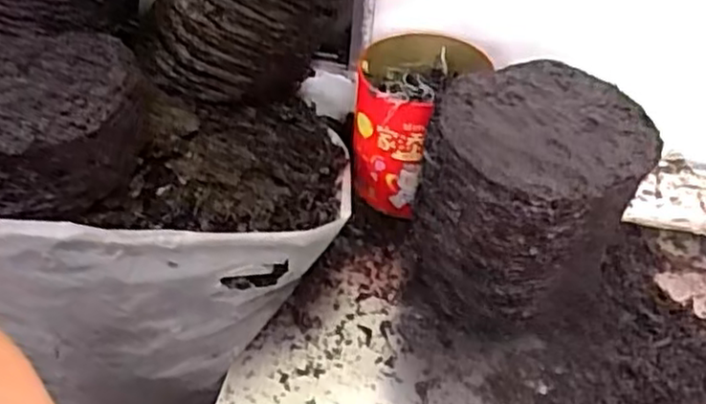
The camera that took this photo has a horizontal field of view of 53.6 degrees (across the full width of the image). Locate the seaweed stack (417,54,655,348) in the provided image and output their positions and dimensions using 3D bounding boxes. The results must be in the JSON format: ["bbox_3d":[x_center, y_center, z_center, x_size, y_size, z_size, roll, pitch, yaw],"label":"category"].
[{"bbox_3d":[0.179,0.014,0.757,0.198,0.257,0.200,25,49,21],"label":"seaweed stack"}]

